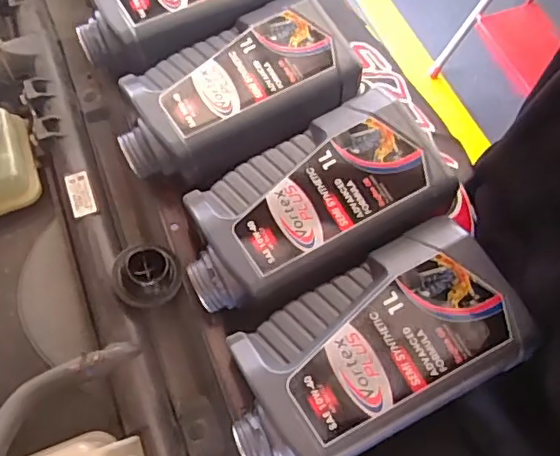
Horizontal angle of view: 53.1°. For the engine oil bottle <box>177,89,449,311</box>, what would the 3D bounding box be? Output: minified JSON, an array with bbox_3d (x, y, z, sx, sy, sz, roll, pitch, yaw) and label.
[{"bbox_3d":[0.021,-0.023,0.450,0.210,0.054,0.126,-21,65,-10],"label":"engine oil bottle"}]

